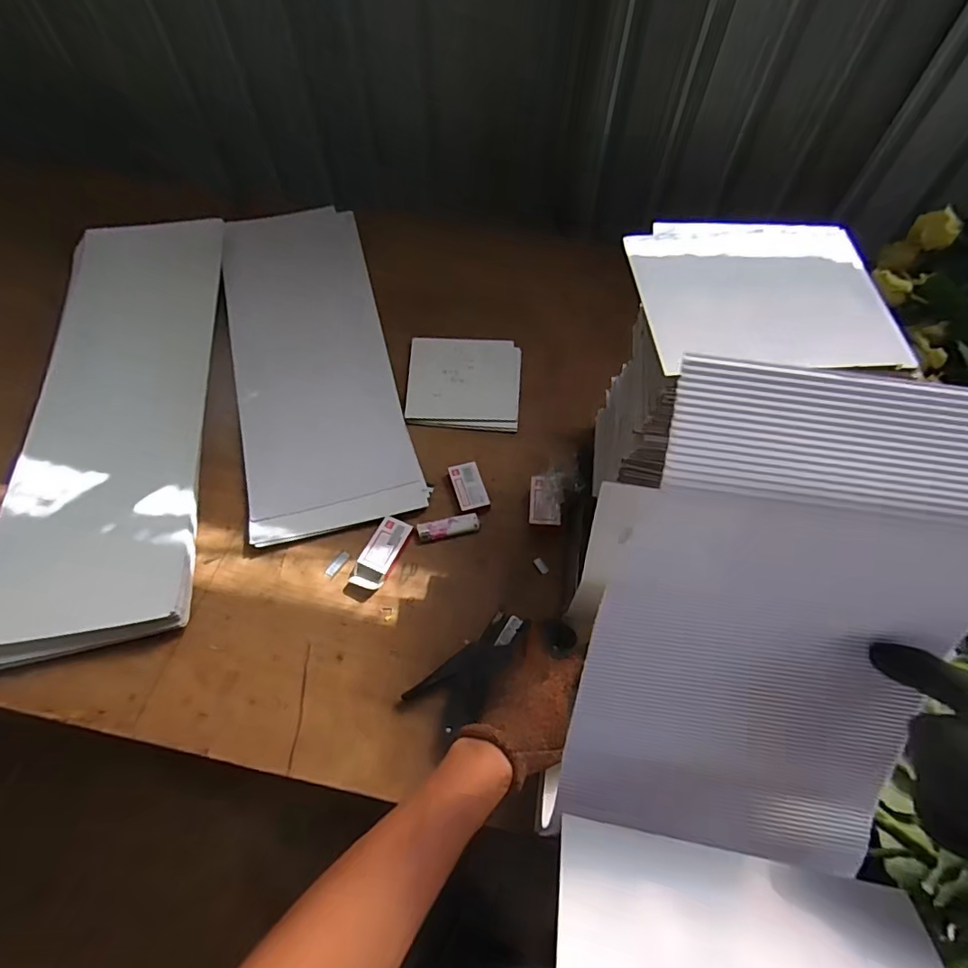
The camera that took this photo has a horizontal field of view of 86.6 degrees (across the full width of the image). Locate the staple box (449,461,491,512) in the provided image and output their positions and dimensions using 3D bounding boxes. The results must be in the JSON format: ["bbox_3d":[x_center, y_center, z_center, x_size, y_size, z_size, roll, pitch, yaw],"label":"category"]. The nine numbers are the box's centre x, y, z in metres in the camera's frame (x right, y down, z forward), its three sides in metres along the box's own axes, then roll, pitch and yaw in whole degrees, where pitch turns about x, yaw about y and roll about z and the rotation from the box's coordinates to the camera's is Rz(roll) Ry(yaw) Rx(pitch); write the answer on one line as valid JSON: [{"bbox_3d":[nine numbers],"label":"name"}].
[{"bbox_3d":[-0.019,0.003,0.658,0.038,0.012,0.066,-13,61,-11],"label":"staple box"}]

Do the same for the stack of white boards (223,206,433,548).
[{"bbox_3d":[-0.262,-0.210,0.775,0.216,0.016,0.621,-13,61,-11],"label":"stack of white boards"}]

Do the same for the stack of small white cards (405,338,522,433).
[{"bbox_3d":[-0.029,-0.151,0.756,0.162,0.006,0.164,4,59,0],"label":"stack of small white cards"}]

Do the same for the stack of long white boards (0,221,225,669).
[{"bbox_3d":[-0.488,-0.127,0.689,0.215,0.022,0.676,-9,60,-8],"label":"stack of long white boards"}]

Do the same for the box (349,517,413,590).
[{"bbox_3d":[-0.121,0.082,0.609,0.038,0.014,0.088,21,61,10],"label":"box"}]

